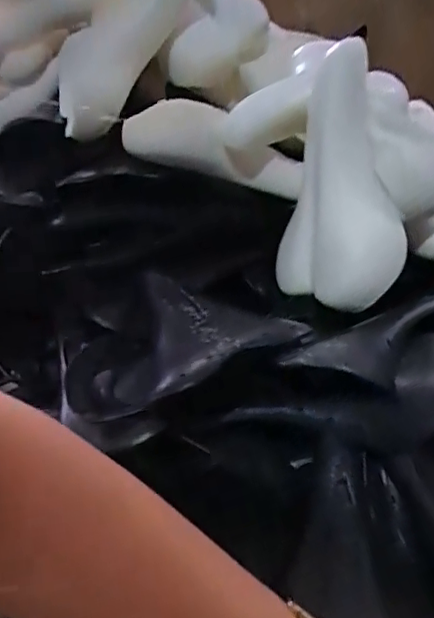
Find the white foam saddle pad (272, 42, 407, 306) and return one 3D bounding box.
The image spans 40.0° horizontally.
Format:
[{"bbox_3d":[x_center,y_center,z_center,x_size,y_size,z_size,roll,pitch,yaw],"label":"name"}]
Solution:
[{"bbox_3d":[0.123,-0.128,0.613,0.119,0.250,0.096,0,0,10],"label":"white foam saddle pad"}]

